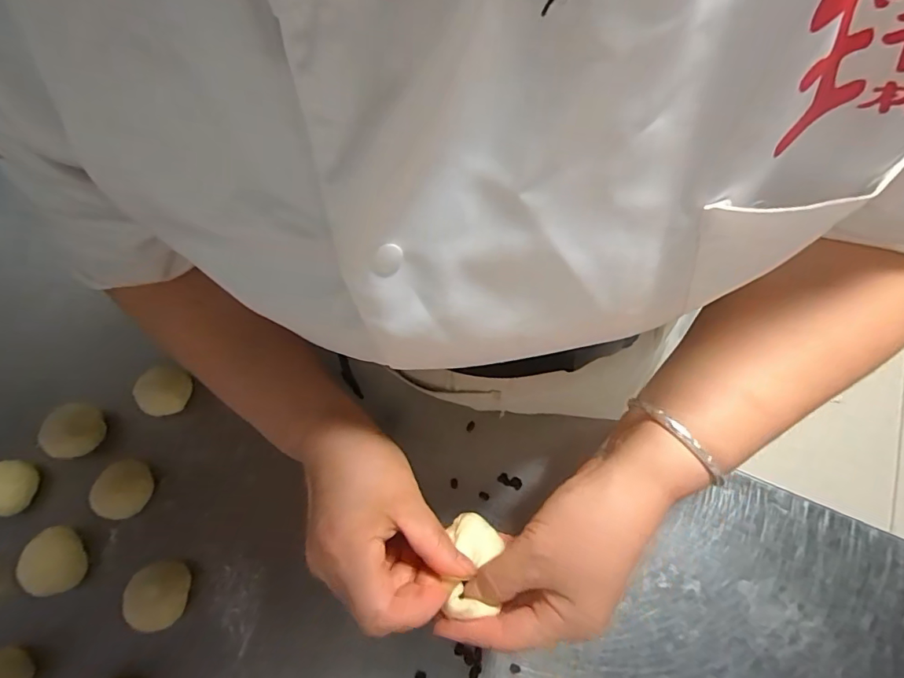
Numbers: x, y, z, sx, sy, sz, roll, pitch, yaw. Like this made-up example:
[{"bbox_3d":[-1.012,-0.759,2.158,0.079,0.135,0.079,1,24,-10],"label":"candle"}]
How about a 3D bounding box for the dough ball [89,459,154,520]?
[{"bbox_3d":[-0.328,0.149,0.473,0.043,0.028,0.055,19,69,8],"label":"dough ball"}]

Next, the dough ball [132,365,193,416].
[{"bbox_3d":[-0.308,0.060,0.510,0.049,0.041,0.051,21,69,9],"label":"dough ball"}]

